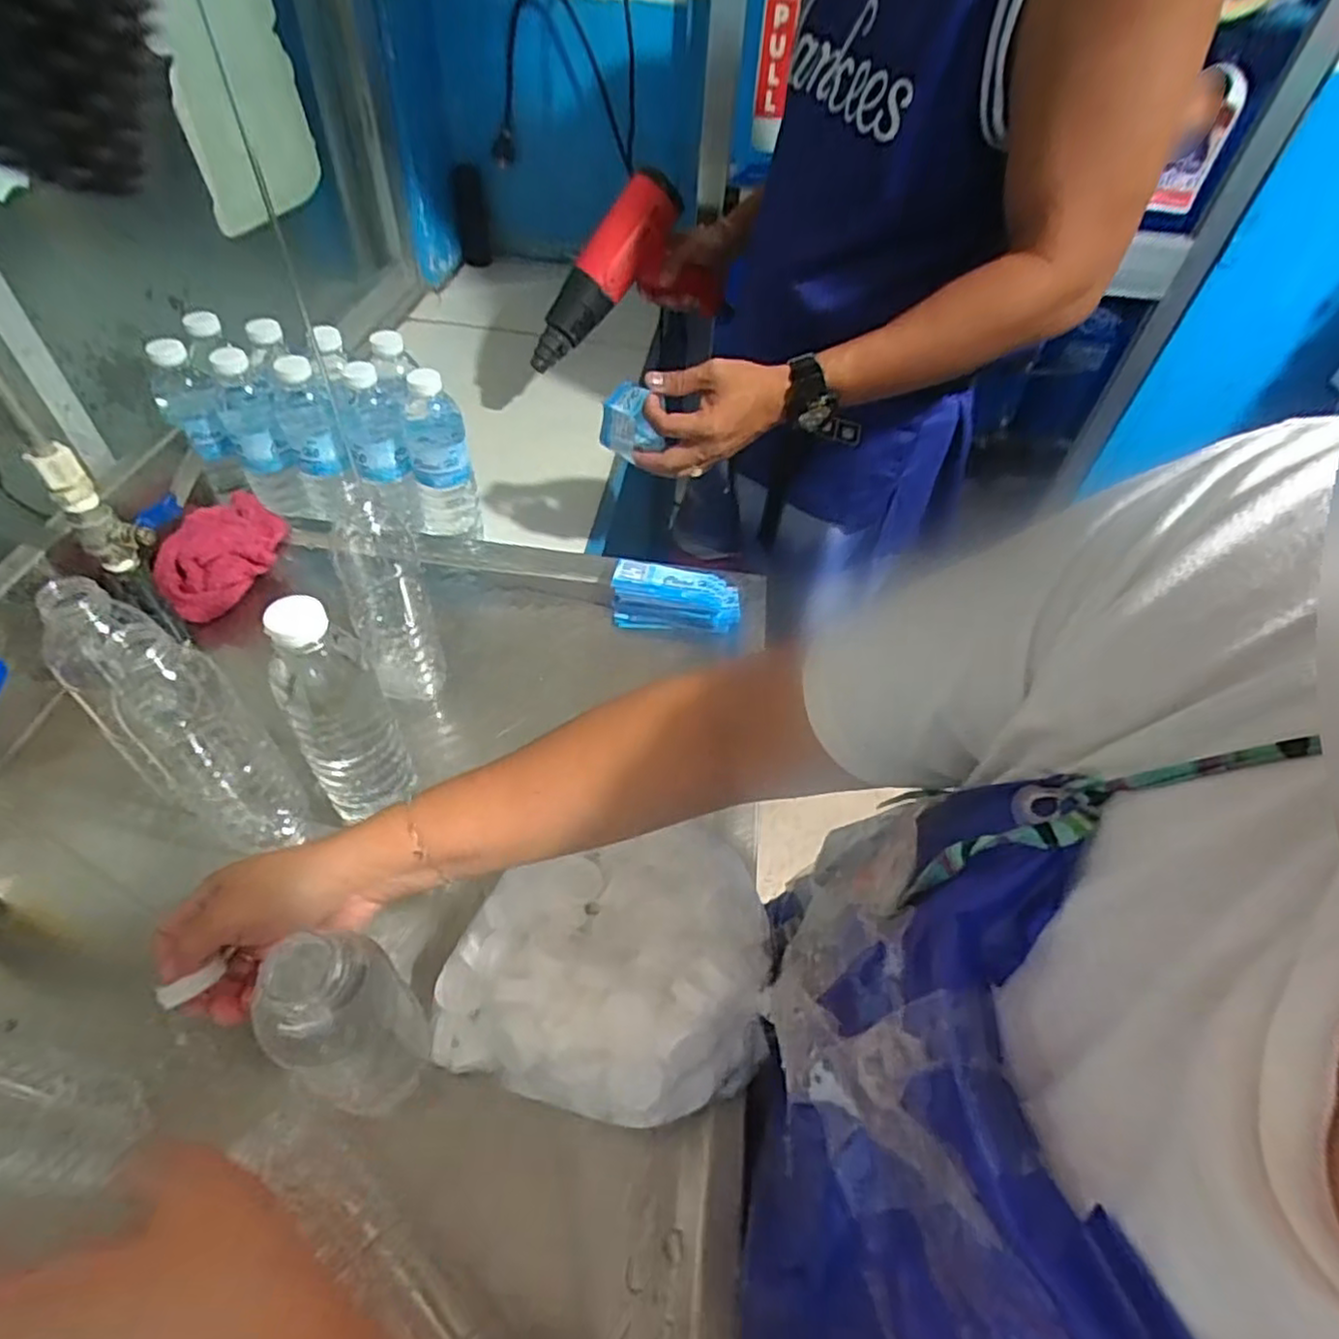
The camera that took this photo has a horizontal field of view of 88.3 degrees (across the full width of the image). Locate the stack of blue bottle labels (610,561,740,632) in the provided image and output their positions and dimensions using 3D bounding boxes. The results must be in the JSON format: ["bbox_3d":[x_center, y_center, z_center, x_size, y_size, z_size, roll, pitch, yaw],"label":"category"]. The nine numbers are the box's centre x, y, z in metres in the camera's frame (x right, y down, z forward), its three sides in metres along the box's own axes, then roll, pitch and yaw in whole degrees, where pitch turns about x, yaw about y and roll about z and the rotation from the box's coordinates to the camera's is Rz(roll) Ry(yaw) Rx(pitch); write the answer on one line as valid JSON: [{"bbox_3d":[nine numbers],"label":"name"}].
[{"bbox_3d":[0.007,-0.068,0.694,0.128,0.044,0.063,6,50,0],"label":"stack of blue bottle labels"}]

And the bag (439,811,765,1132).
[{"bbox_3d":[-0.040,0.181,0.423,0.203,0.071,0.161,-8,51,-11],"label":"bag"}]

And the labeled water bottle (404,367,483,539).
[{"bbox_3d":[-0.237,-0.218,0.707,0.059,0.170,0.070,-10,52,-13],"label":"labeled water bottle"}]

